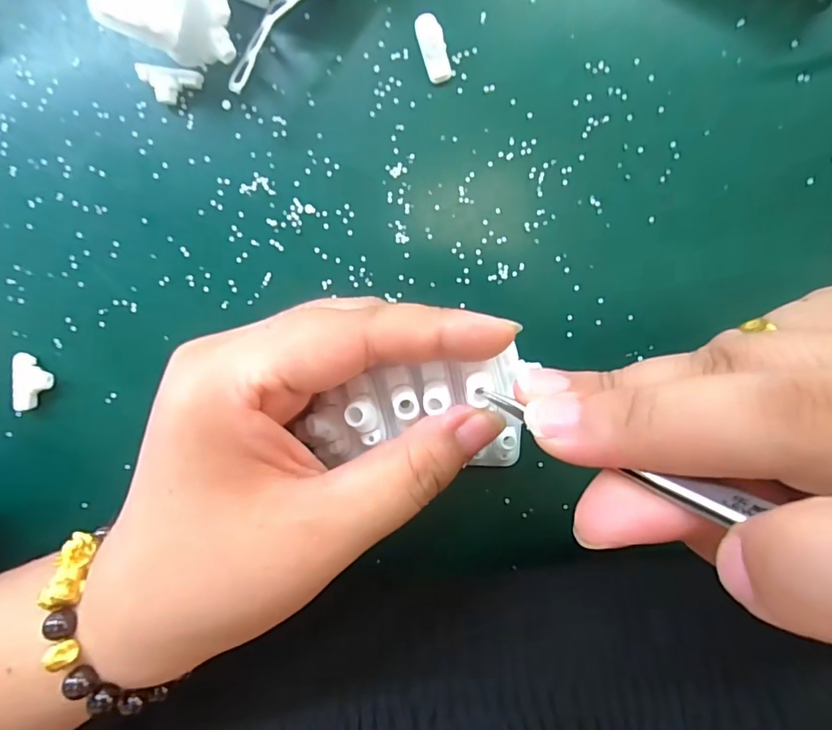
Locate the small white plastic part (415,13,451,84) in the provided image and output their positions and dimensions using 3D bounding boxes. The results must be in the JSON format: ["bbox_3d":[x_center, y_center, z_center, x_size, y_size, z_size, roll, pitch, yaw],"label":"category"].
[{"bbox_3d":[0.007,-0.120,0.185,0.010,0.004,0.023,-17,98,3],"label":"small white plastic part"}]

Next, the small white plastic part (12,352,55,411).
[{"bbox_3d":[-0.156,0.007,0.201,0.012,0.010,0.023,6,98,-1],"label":"small white plastic part"}]

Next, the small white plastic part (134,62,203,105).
[{"bbox_3d":[-0.093,-0.106,0.186,0.023,0.007,0.013,15,98,-2],"label":"small white plastic part"}]

